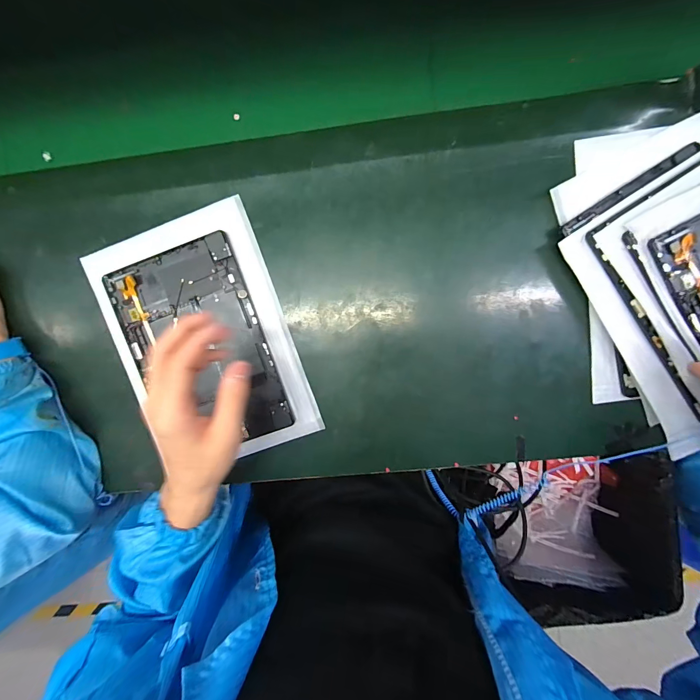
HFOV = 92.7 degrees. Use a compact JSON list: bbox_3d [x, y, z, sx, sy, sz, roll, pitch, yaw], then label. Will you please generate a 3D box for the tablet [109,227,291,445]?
[{"bbox_3d":[-0.171,-0.001,0.386,0.148,0.010,0.232,-20,92,4],"label":"tablet"}]

